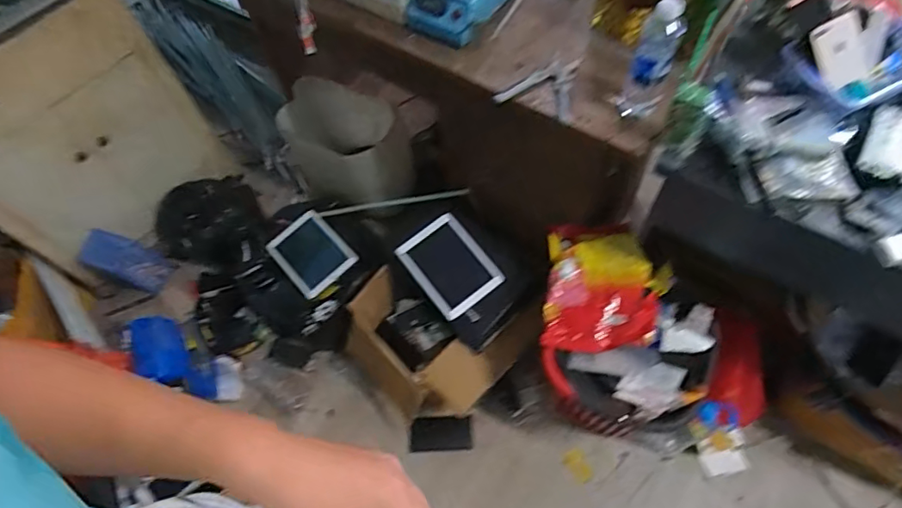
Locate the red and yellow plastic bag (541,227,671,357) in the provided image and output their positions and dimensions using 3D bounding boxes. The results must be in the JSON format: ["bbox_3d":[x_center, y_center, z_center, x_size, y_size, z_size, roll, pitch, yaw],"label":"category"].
[{"bbox_3d":[0.338,0.069,1.143,0.265,0.073,0.284,6,61,8],"label":"red and yellow plastic bag"}]

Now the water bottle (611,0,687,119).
[{"bbox_3d":[0.314,-0.305,0.846,0.073,0.196,0.054,13,62,11],"label":"water bottle"}]

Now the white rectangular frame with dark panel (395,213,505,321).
[{"bbox_3d":[-0.005,0.030,1.343,0.176,0.022,0.226,-38,77,-5],"label":"white rectangular frame with dark panel"}]

